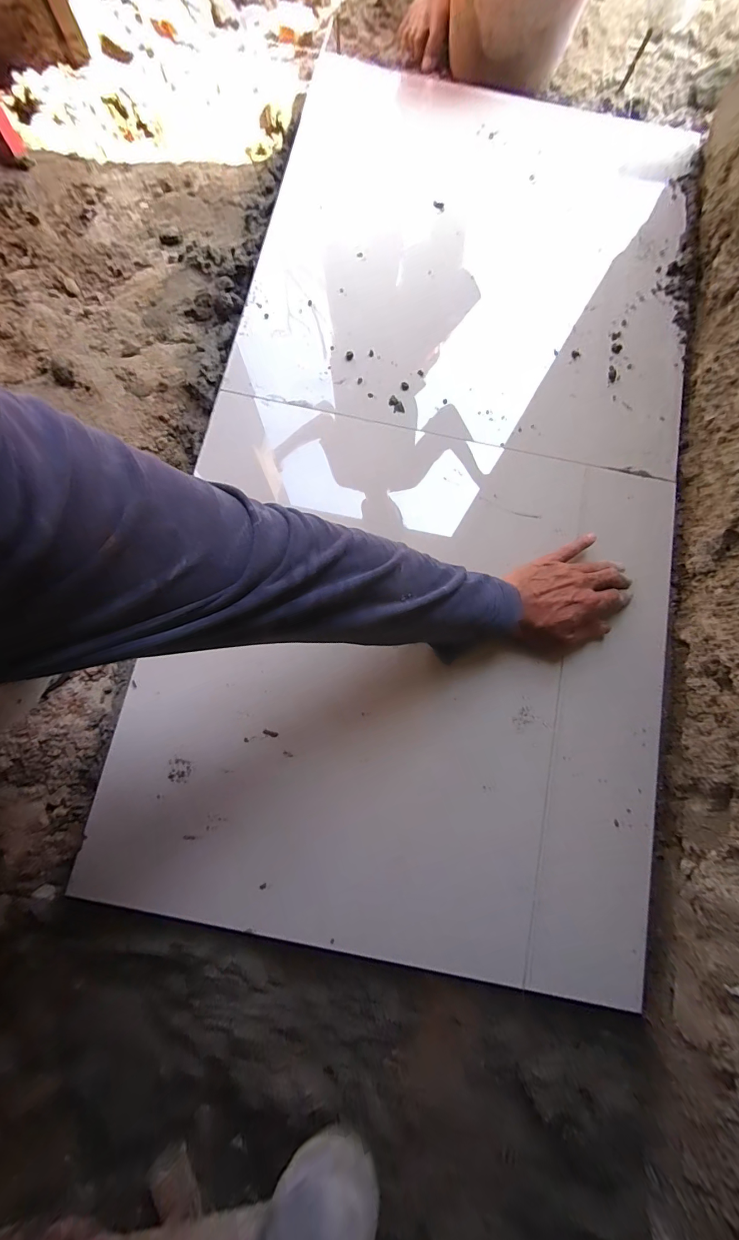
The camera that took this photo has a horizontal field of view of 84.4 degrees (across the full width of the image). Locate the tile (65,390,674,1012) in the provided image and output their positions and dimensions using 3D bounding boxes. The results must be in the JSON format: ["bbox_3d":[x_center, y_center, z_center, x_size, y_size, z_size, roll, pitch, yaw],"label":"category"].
[{"bbox_3d":[0.046,0.053,0.474,0.590,0.018,0.592,11,79,-1],"label":"tile"}]

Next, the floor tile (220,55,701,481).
[{"bbox_3d":[0.161,-0.533,0.583,0.584,0.015,0.607,12,78,-1],"label":"floor tile"}]

